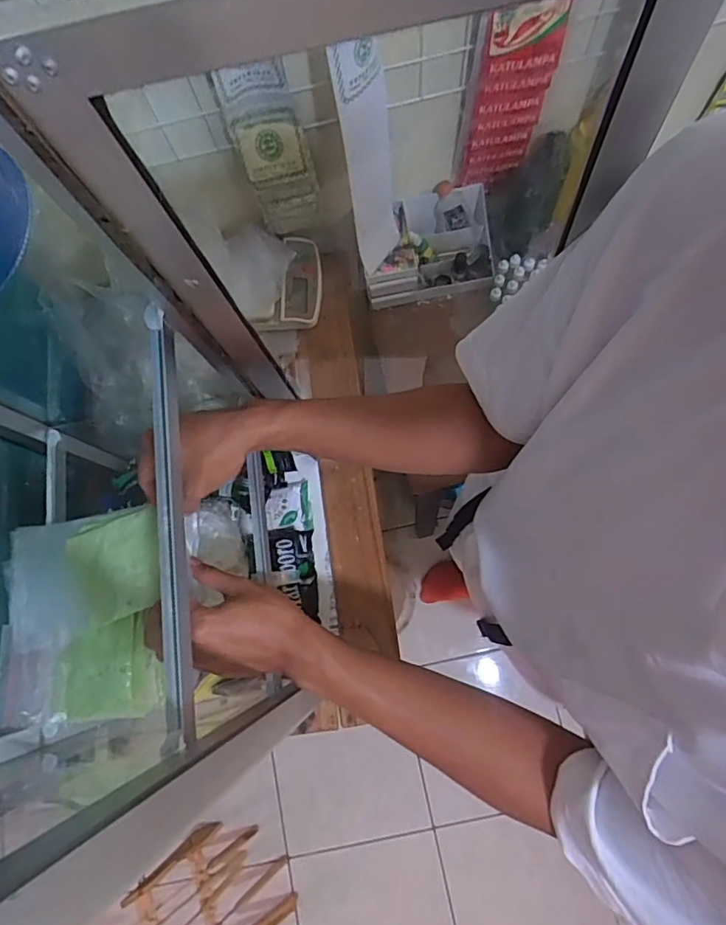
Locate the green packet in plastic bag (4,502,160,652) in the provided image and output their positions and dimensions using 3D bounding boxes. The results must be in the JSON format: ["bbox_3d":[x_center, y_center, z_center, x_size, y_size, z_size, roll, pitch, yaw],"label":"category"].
[{"bbox_3d":[-0.277,0.109,0.544,0.176,0.031,0.114,-13,74,1],"label":"green packet in plastic bag"}]

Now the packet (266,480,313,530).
[{"bbox_3d":[-0.107,0.064,0.776,0.064,0.016,0.068,-6,76,-7],"label":"packet"}]

